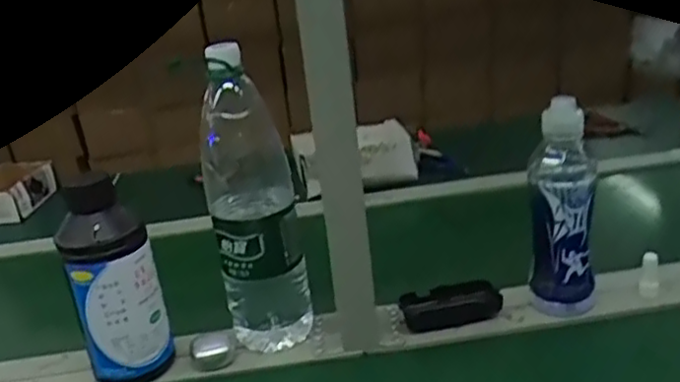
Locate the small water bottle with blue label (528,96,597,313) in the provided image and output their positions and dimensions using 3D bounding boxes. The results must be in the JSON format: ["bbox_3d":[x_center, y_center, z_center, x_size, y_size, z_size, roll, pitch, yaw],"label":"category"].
[{"bbox_3d":[0.240,0.019,0.746,0.066,0.236,0.061,3,24,20],"label":"small water bottle with blue label"}]

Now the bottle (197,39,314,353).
[{"bbox_3d":[-0.089,0.015,0.724,0.089,0.325,0.075,-7,22,-3],"label":"bottle"}]

